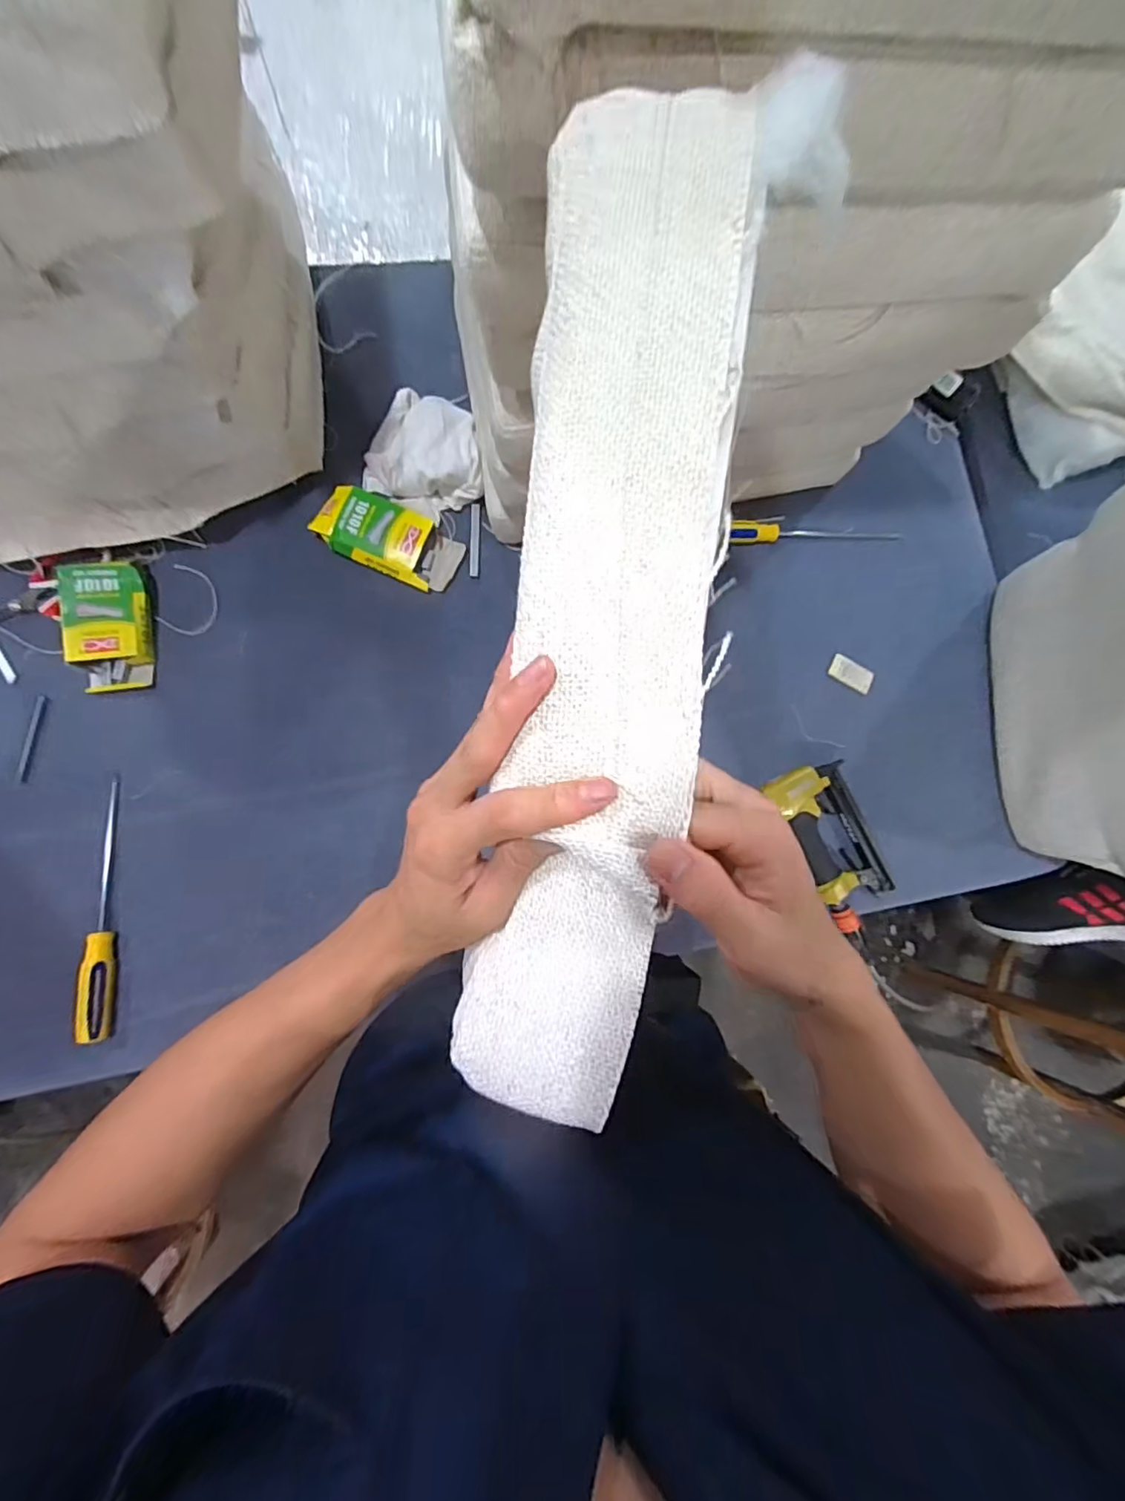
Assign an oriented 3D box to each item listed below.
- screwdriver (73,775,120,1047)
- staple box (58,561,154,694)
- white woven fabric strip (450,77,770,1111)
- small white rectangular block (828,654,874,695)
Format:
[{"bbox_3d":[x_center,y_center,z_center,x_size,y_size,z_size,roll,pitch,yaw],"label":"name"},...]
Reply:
[{"bbox_3d":[-0.505,0.173,0.623,0.029,0.024,0.279,-2,83,-7],"label":"screwdriver"},{"bbox_3d":[-0.521,-0.142,0.646,0.081,0.032,0.139,-2,83,-7],"label":"staple box"},{"bbox_3d":[0.021,-0.055,0.255,0.089,0.035,0.456,6,94,-6],"label":"white woven fabric strip"},{"bbox_3d":[0.398,-0.106,0.779,0.060,0.005,0.036,27,85,1],"label":"small white rectangular block"}]

